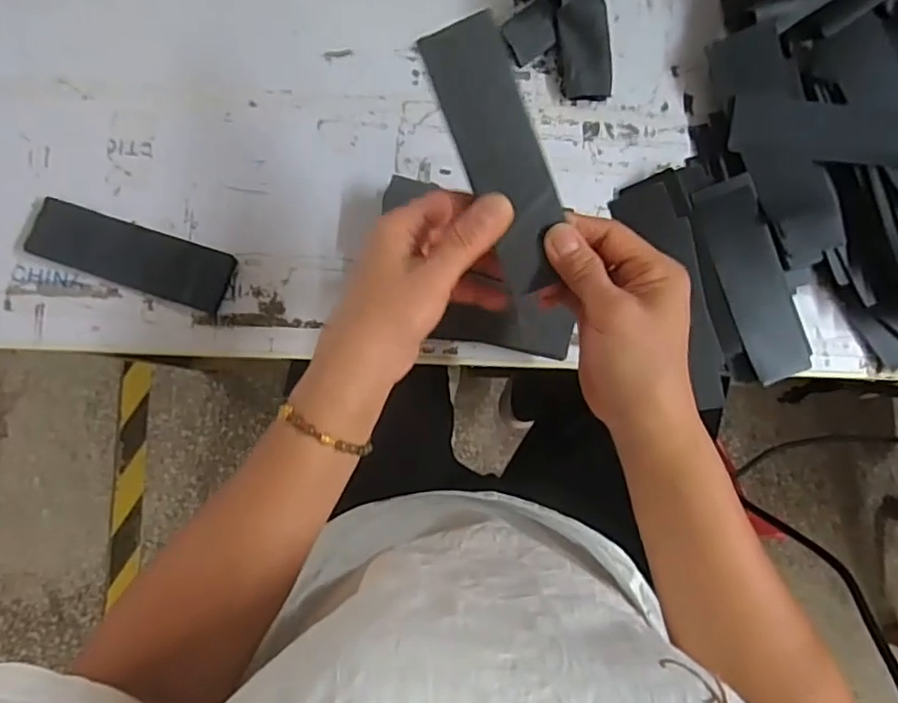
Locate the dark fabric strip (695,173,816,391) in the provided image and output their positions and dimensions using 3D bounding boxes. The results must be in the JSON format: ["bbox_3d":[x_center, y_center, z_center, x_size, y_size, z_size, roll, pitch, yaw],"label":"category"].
[{"bbox_3d":[0.237,-0.056,0.479,0.048,0.020,0.156,-19,86,-4],"label":"dark fabric strip"}]

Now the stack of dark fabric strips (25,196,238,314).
[{"bbox_3d":[-0.242,-0.074,0.469,0.151,0.006,0.047,18,85,-1],"label":"stack of dark fabric strips"}]

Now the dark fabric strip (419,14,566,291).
[{"bbox_3d":[0.030,-0.106,0.342,0.043,0.008,0.146,-20,103,11],"label":"dark fabric strip"}]

